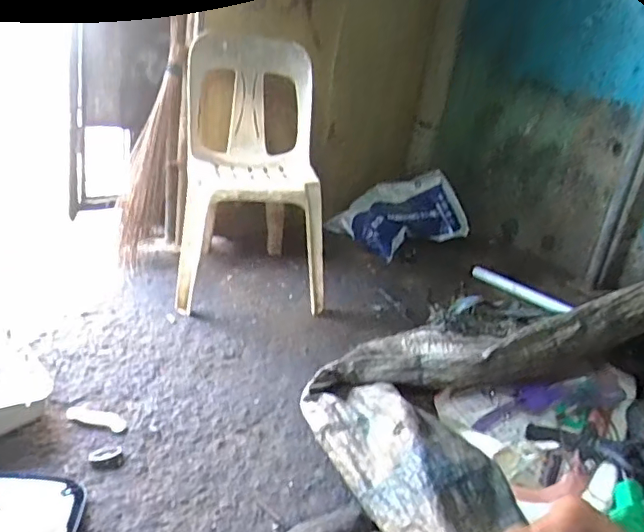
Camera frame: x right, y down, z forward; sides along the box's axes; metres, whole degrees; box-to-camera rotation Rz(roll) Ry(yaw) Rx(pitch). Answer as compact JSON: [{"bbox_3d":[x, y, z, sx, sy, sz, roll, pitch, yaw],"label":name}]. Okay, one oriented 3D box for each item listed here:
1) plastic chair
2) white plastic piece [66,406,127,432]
[{"bbox_3d":[-0.204,-0.289,1.742,0.430,0.705,0.492,2,26,-17],"label":"plastic chair"},{"bbox_3d":[-0.498,0.334,1.254,0.139,0.008,0.047,14,25,8],"label":"white plastic piece"}]

